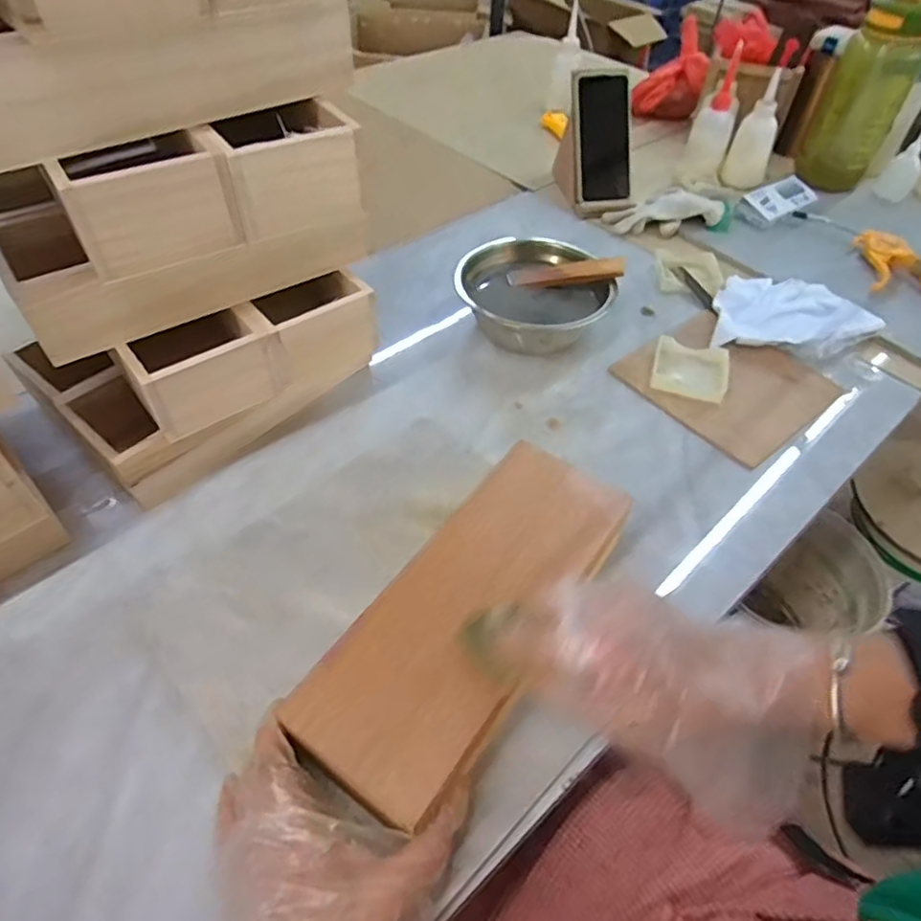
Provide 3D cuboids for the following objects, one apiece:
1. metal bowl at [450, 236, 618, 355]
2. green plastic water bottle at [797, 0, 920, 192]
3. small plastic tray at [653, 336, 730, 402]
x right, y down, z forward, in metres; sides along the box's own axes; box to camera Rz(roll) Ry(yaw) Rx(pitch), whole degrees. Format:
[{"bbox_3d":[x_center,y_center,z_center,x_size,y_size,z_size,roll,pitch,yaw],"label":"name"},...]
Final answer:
[{"bbox_3d":[0.082,-0.182,0.687,0.173,0.070,0.153,-3,48,-4],"label":"metal bowl"},{"bbox_3d":[0.592,-0.533,0.867,0.135,0.241,0.095,25,53,17],"label":"green plastic water bottle"},{"bbox_3d":[0.248,-0.099,0.648,0.077,0.020,0.080,16,51,11],"label":"small plastic tray"}]

